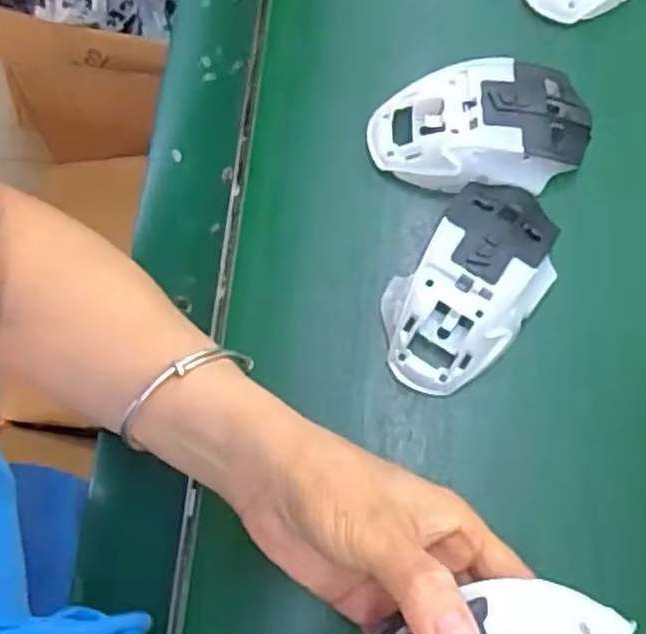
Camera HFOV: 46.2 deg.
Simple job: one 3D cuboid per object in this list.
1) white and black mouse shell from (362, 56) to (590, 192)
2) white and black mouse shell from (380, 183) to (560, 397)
[{"bbox_3d":[0.086,-0.103,0.417,0.119,0.040,0.067,3,76,2],"label":"white and black mouse shell"},{"bbox_3d":[0.076,-0.017,0.389,0.066,0.037,0.115,36,79,10],"label":"white and black mouse shell"}]

